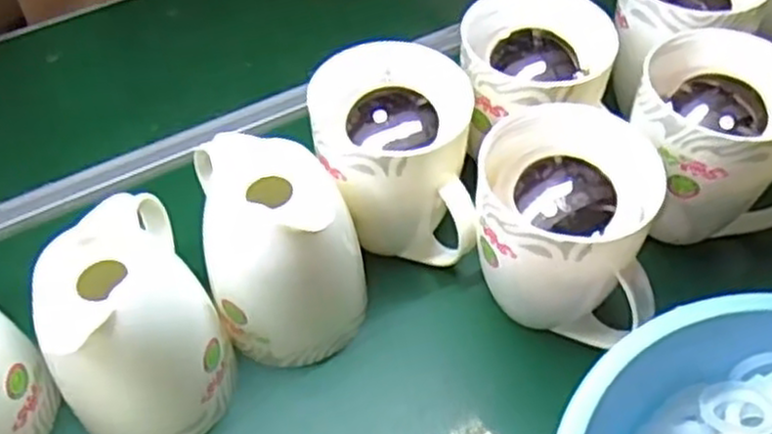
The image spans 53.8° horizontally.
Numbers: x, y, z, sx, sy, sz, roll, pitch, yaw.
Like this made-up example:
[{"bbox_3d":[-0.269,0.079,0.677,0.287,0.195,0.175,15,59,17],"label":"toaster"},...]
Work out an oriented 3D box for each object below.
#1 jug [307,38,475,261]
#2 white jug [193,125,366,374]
[{"bbox_3d":[0.011,-0.050,0.760,0.144,0.200,0.144,2,50,5],"label":"jug"},{"bbox_3d":[-0.089,0.038,0.706,0.136,0.193,0.134,-8,50,-4],"label":"white jug"}]

